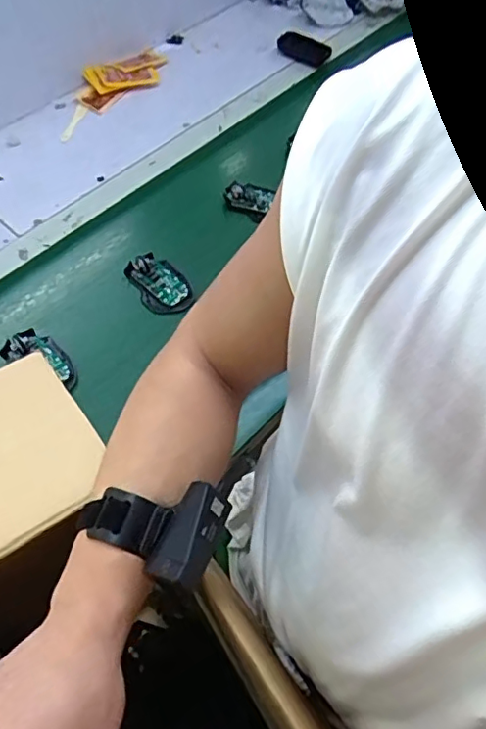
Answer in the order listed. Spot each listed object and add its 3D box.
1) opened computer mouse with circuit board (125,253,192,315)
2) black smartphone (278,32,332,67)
[{"bbox_3d":[-0.125,-0.124,0.834,0.071,0.021,0.108,-27,64,-16],"label":"opened computer mouse with circuit board"},{"bbox_3d":[0.123,-0.646,1.138,0.112,0.017,0.064,29,64,14],"label":"black smartphone"}]

